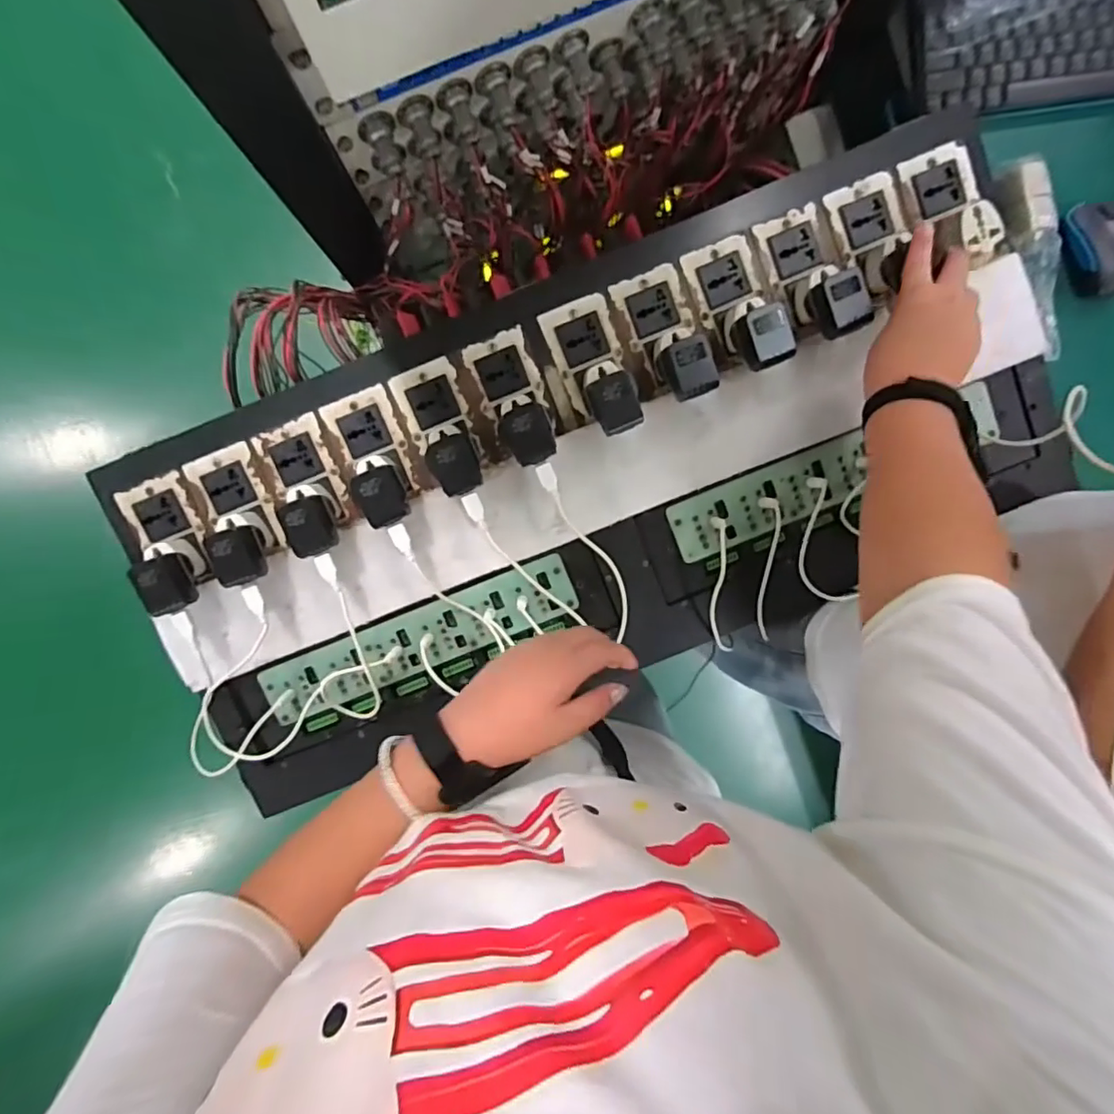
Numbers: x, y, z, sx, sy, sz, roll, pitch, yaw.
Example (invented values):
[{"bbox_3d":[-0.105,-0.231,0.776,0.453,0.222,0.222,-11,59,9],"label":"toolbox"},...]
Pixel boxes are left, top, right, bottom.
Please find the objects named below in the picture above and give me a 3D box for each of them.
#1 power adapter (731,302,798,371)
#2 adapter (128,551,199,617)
[{"bbox_3d":[0.175,-0.185,0.495,0.040,0.024,0.047,-24,95,0],"label":"power adapter"},{"bbox_3d":[-0.346,0.022,0.518,0.040,0.023,0.053,-28,95,0],"label":"adapter"}]

